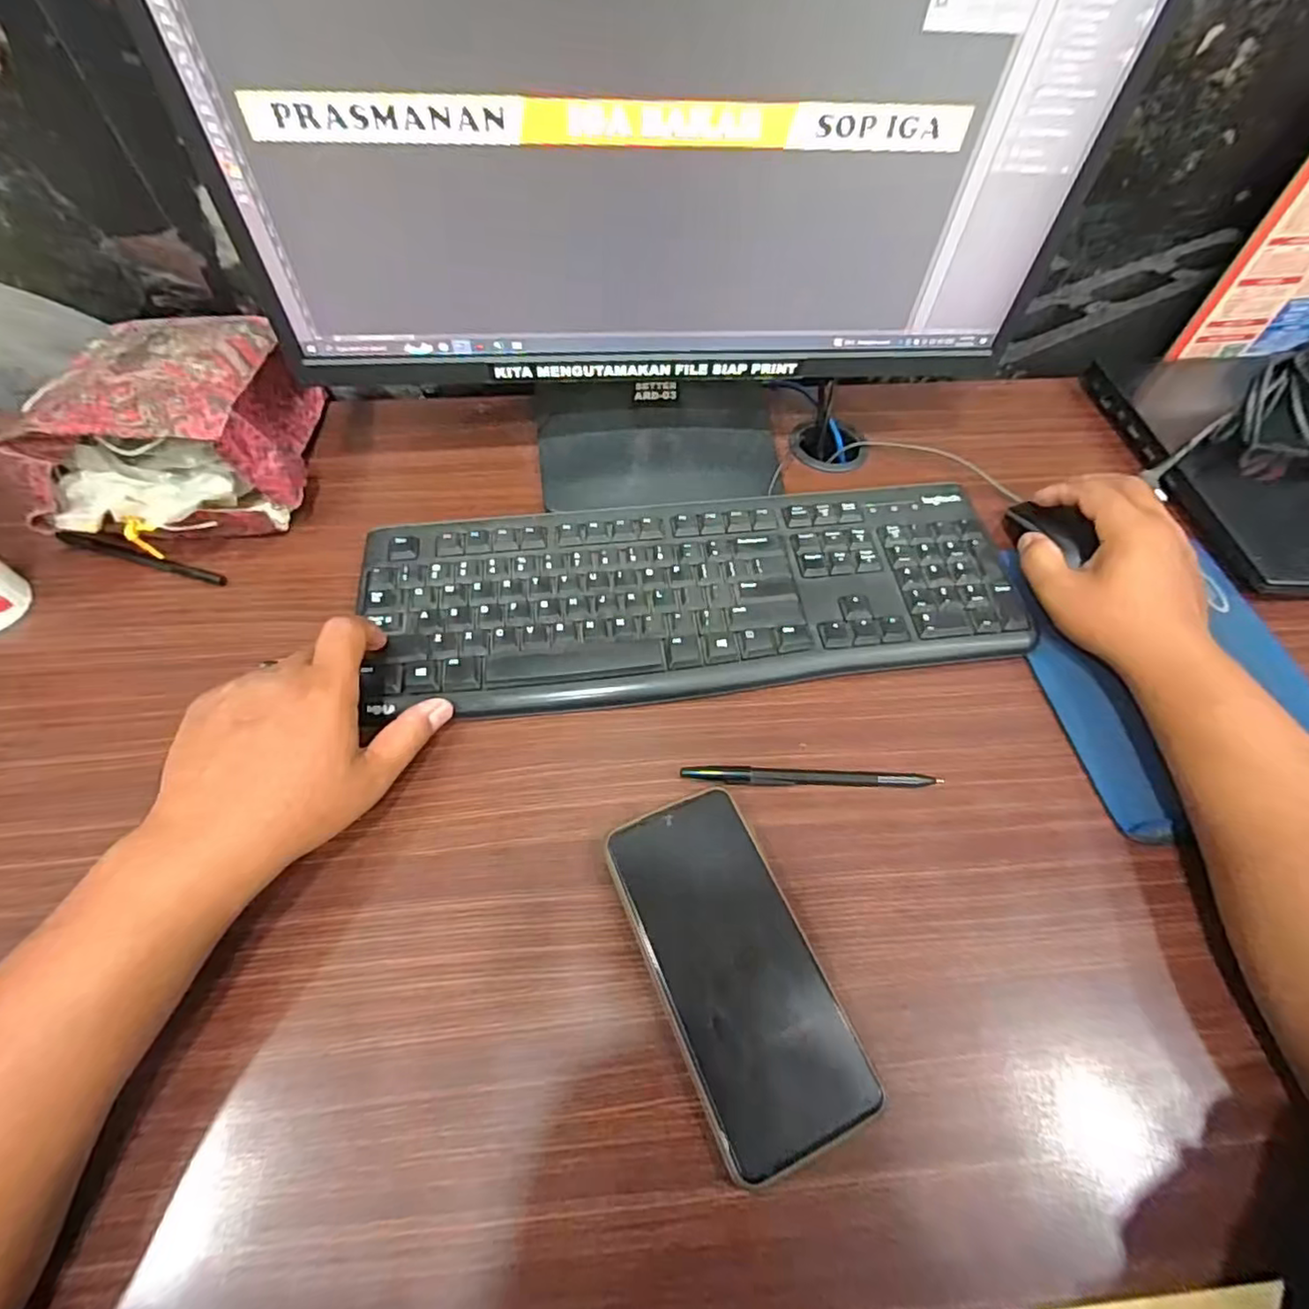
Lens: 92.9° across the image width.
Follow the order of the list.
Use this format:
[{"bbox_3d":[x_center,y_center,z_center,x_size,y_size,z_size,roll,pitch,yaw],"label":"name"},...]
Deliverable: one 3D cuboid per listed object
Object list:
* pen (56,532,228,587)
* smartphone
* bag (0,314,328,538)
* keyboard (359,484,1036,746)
[{"bbox_3d":[-0.359,-0.068,0.435,0.123,0.014,0.010,14,60,7],"label":"pen"},{"bbox_3d":[0.038,0.153,0.311,0.076,0.015,0.163,-21,62,-13],"label":"smartphone"},{"bbox_3d":[-0.342,-0.155,0.446,0.160,0.095,0.176,-8,60,-6],"label":"bag"},{"bbox_3d":[0.028,-0.043,0.424,0.421,0.017,0.152,-6,60,-5],"label":"keyboard"}]

